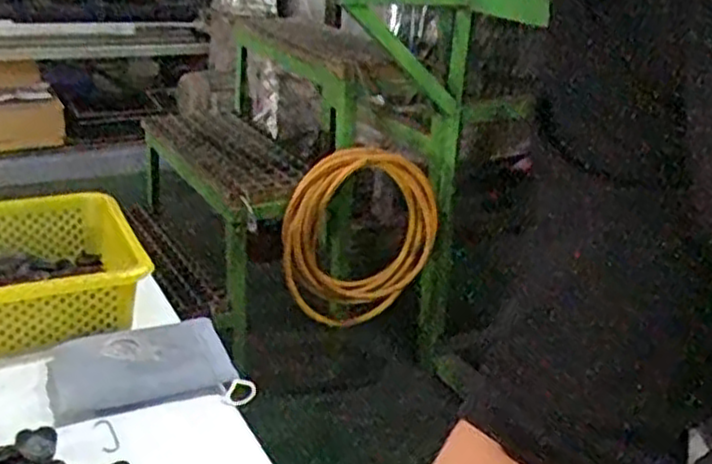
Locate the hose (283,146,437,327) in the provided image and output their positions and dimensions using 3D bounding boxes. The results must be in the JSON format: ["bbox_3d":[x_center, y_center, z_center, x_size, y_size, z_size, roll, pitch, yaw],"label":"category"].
[{"bbox_3d":[0.006,0.011,1.703,0.344,0.373,0.135,-11,28,-29],"label":"hose"}]

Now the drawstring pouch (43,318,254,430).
[{"bbox_3d":[-0.211,0.132,0.762,0.177,0.028,0.121,-8,26,-23],"label":"drawstring pouch"}]

